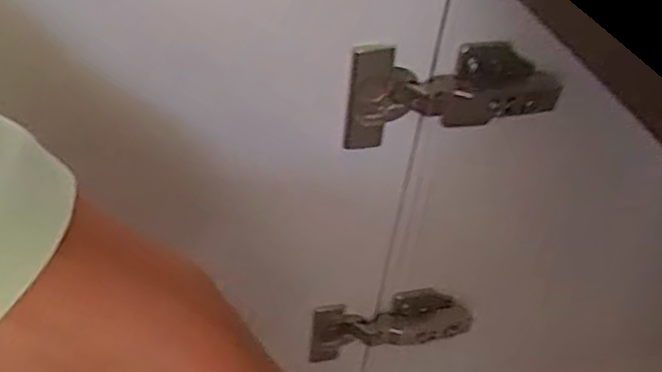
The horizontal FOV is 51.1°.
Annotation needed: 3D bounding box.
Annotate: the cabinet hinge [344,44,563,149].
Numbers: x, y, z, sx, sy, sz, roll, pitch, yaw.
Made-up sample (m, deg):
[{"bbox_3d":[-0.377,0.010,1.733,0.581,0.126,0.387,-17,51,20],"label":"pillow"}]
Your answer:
[{"bbox_3d":[0.068,-0.051,0.400,0.115,0.057,0.033,-2,41,-12],"label":"cabinet hinge"}]

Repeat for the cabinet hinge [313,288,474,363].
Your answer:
[{"bbox_3d":[0.045,0.106,0.518,0.119,0.053,0.027,-8,43,-17],"label":"cabinet hinge"}]

